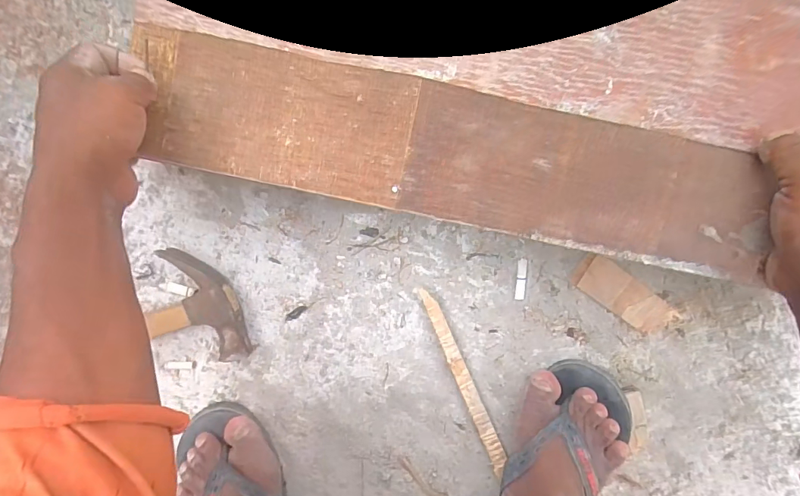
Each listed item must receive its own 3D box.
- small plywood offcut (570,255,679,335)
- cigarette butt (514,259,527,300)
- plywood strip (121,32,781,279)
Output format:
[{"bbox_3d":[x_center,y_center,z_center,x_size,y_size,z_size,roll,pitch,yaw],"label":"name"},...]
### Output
[{"bbox_3d":[0.228,0.049,0.426,0.111,0.008,0.040,34,97,-3],"label":"small plywood offcut"},{"bbox_3d":[0.123,0.032,0.427,0.011,0.004,0.043,2,98,1],"label":"cigarette butt"},{"bbox_3d":[0.032,-0.071,0.324,0.466,0.007,0.099,13,98,4],"label":"plywood strip"}]

